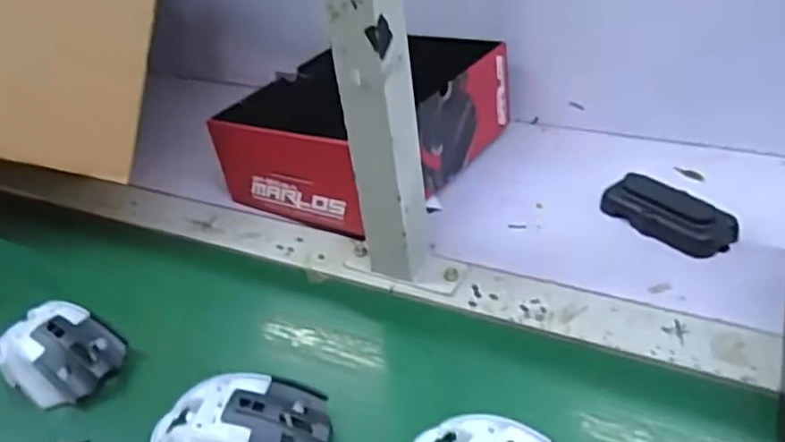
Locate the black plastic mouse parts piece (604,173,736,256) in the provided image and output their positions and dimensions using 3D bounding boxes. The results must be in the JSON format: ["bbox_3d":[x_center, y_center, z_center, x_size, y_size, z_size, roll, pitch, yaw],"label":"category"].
[{"bbox_3d":[0.228,-0.008,0.580,0.048,0.027,0.103,-27,39,-25],"label":"black plastic mouse parts piece"}]

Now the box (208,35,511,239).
[{"bbox_3d":[-0.031,-0.094,0.689,0.212,0.093,0.234,14,41,28],"label":"box"}]

